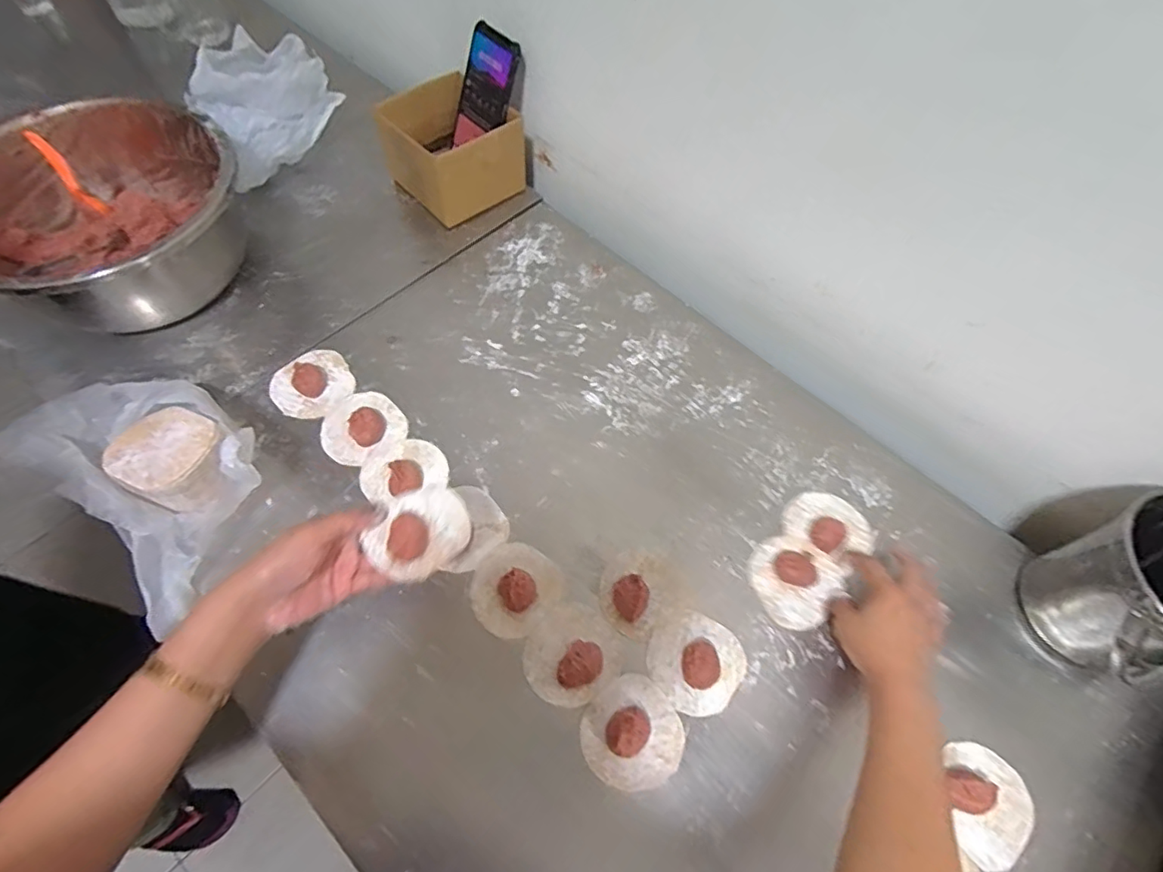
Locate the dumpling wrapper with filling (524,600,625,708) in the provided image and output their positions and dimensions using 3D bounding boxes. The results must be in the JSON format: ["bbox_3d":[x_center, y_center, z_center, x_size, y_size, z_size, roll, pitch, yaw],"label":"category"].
[{"bbox_3d":[-0.008,0.189,0.490,0.076,0.015,0.081,1,62,-2],"label":"dumpling wrapper with filling"}]

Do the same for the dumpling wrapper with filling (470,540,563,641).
[{"bbox_3d":[-0.062,0.137,0.513,0.077,0.022,0.080,1,62,-2],"label":"dumpling wrapper with filling"}]

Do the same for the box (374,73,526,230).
[{"bbox_3d":[-0.165,-0.368,0.733,0.142,0.102,0.138,-34,68,-19],"label":"box"}]

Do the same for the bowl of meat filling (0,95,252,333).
[{"bbox_3d":[-0.516,-0.229,0.633,0.275,0.135,0.270,1,62,-2],"label":"bowl of meat filling"}]

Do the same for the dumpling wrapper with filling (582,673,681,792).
[{"bbox_3d":[0.043,0.242,0.458,0.080,0.025,0.079,1,62,-2],"label":"dumpling wrapper with filling"}]

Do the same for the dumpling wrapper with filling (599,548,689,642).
[{"bbox_3d":[0.056,0.138,0.514,0.078,0.027,0.071,1,62,-2],"label":"dumpling wrapper with filling"}]

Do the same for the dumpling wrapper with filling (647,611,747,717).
[{"bbox_3d":[0.101,0.195,0.491,0.080,0.015,0.080,1,62,-2],"label":"dumpling wrapper with filling"}]

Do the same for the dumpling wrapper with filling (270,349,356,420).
[{"bbox_3d":[-0.290,-0.056,0.609,0.081,0.016,0.076,1,62,-2],"label":"dumpling wrapper with filling"}]

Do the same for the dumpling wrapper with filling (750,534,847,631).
[{"bbox_3d":[0.201,0.132,0.528,0.079,0.022,0.083,37,66,16],"label":"dumpling wrapper with filling"}]

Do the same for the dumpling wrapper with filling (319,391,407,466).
[{"bbox_3d":[-0.231,-0.013,0.586,0.081,0.022,0.075,1,62,-2],"label":"dumpling wrapper with filling"}]

